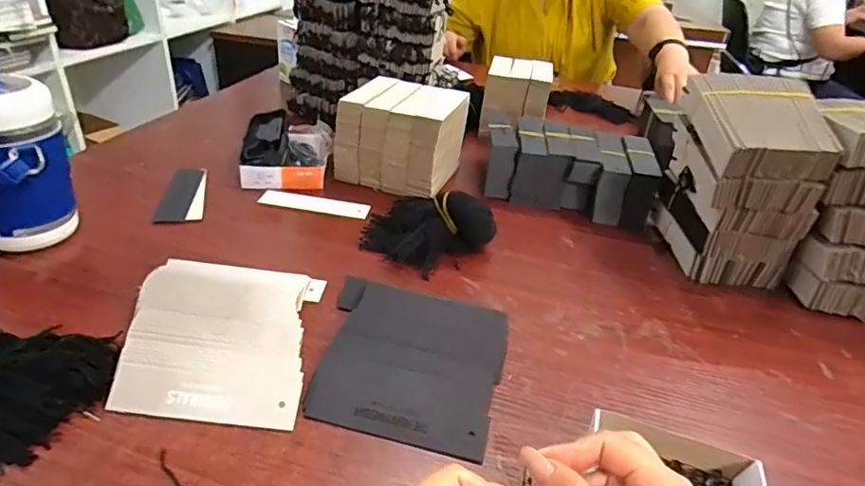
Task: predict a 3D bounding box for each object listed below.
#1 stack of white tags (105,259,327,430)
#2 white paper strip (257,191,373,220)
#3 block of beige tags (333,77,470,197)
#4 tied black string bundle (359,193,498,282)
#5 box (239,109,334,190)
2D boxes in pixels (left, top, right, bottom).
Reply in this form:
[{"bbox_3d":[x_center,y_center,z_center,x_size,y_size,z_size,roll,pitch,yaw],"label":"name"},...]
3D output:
[{"bbox_3d":[-0.161,0.067,0.407,0.129,0.018,0.157,1,32,-7],"label":"stack of white tags"},{"bbox_3d":[-0.136,-0.045,0.614,0.125,0.007,0.021,10,69,6],"label":"white paper strip"},{"bbox_3d":[-0.038,-0.143,0.694,0.131,0.102,0.127,15,33,14],"label":"block of beige tags"},{"bbox_3d":[-0.011,-0.016,0.548,0.138,0.056,0.092,14,33,13],"label":"tied black string bundle"},{"bbox_3d":[-0.185,-0.117,0.679,0.106,0.058,0.131,2,32,-5],"label":"box"}]

